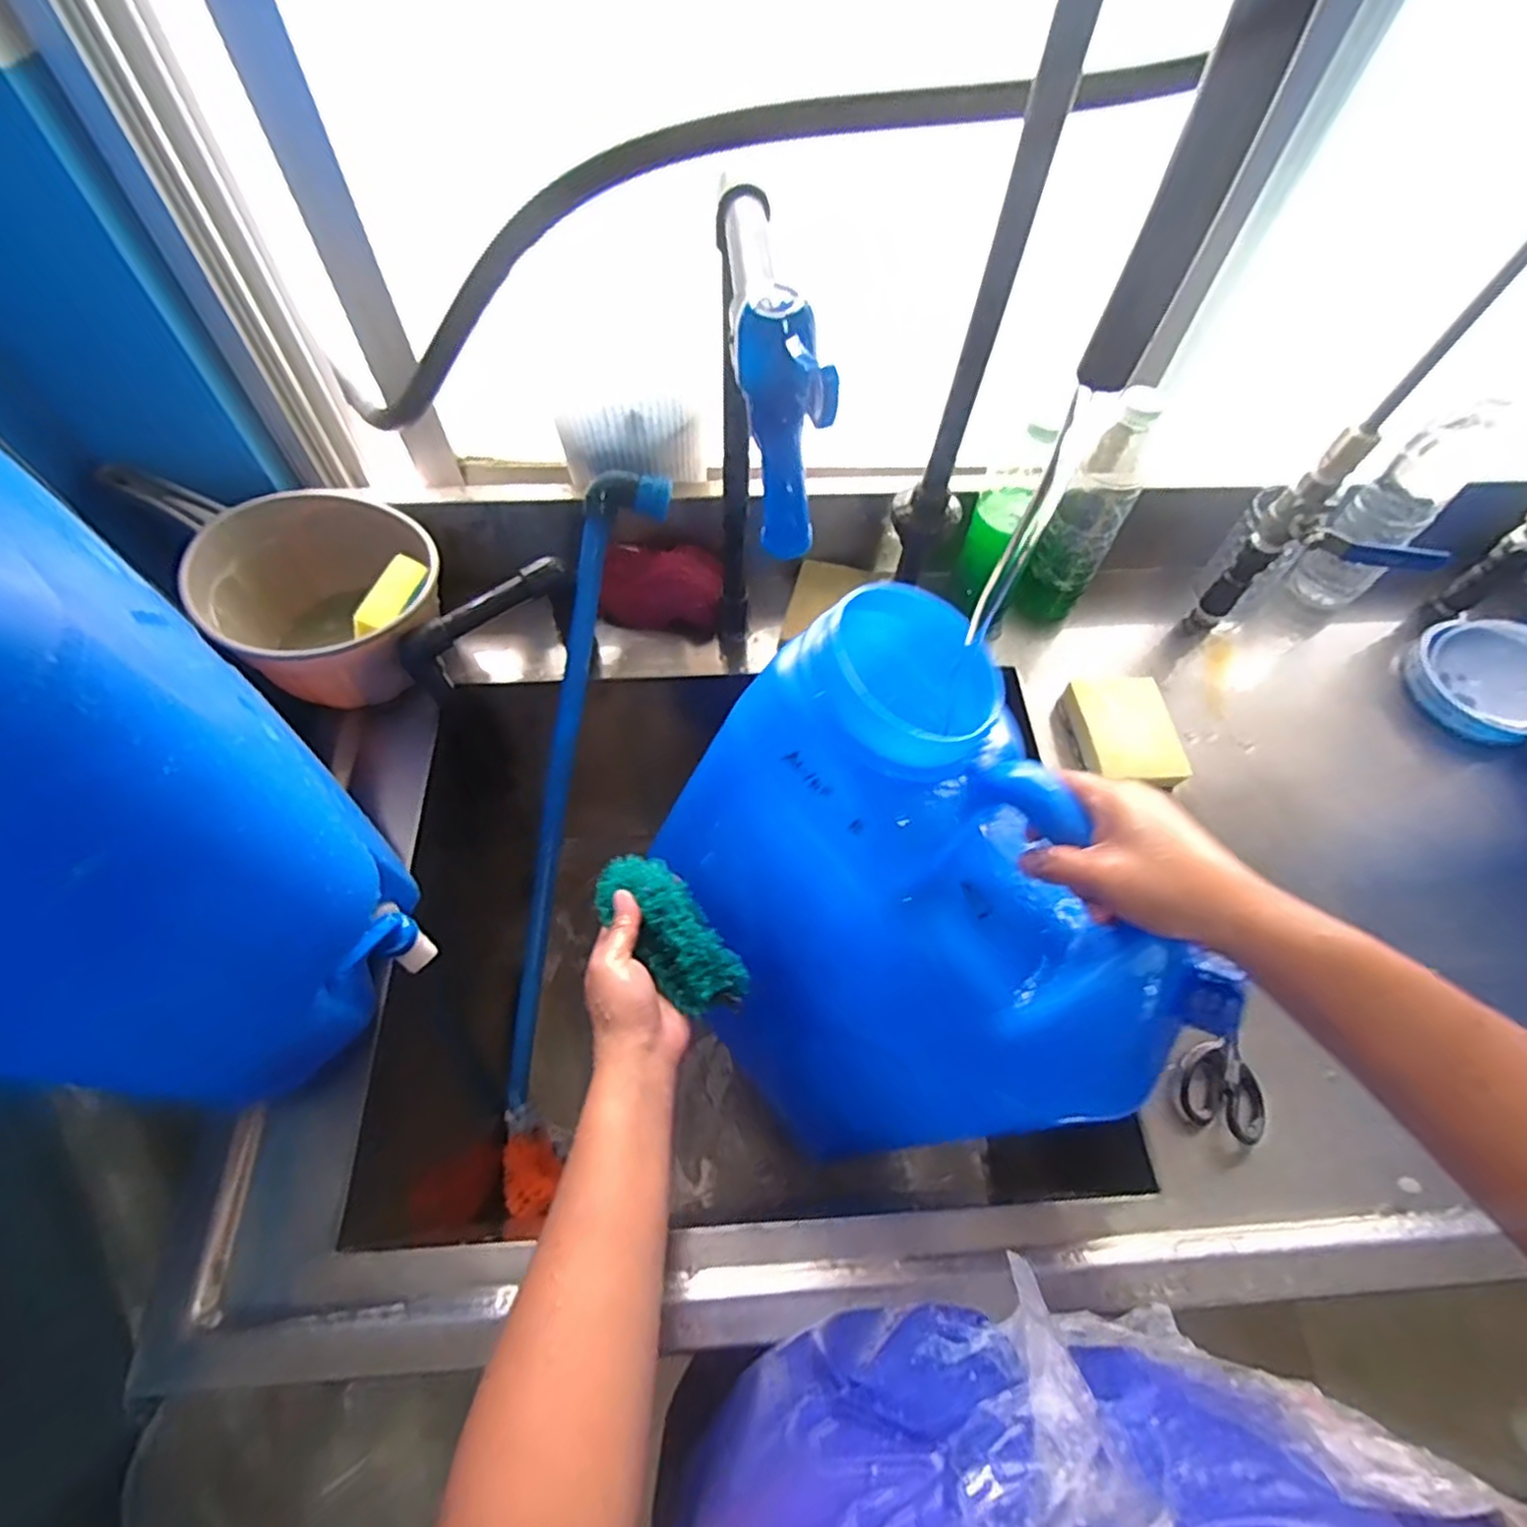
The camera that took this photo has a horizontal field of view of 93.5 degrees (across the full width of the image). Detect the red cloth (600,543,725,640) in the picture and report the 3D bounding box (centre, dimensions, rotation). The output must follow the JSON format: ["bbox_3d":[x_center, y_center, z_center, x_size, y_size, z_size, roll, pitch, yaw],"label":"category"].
[{"bbox_3d":[-0.092,-0.160,0.658,0.112,0.079,0.051,8,60,1],"label":"red cloth"}]

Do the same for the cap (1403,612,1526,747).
[{"bbox_3d":[0.649,-0.078,0.642,0.118,0.048,0.116,1,60,-3],"label":"cap"}]

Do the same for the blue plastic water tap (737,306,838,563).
[{"bbox_3d":[0.010,-0.120,0.267,0.030,0.082,0.027,-11,35,-10],"label":"blue plastic water tap"}]

